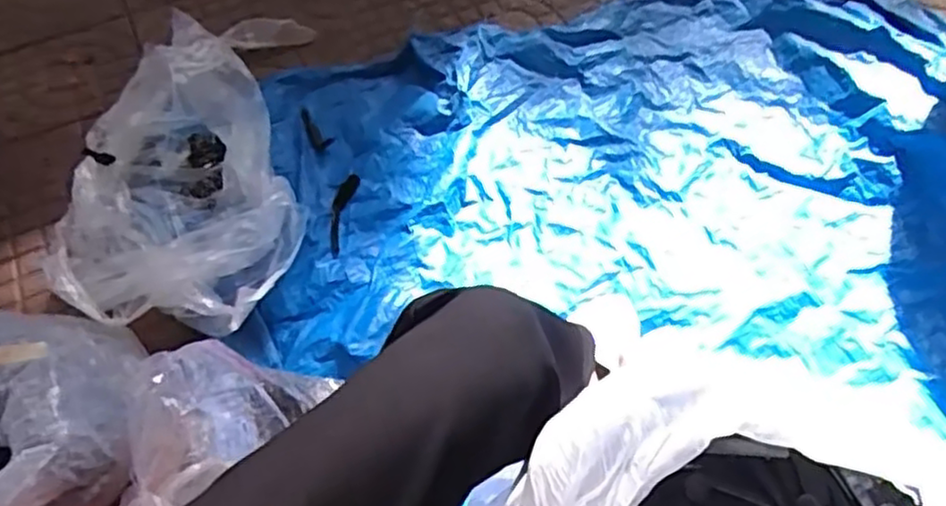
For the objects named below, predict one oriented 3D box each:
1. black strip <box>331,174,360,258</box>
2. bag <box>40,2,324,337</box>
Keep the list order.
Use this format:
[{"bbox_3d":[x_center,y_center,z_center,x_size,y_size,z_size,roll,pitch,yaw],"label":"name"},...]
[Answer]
[{"bbox_3d":[-0.192,-0.054,1.016,0.030,0.012,0.152,6,58,5],"label":"black strip"},{"bbox_3d":[-0.396,-0.103,0.944,0.328,0.166,0.419,-4,55,0],"label":"bag"}]

